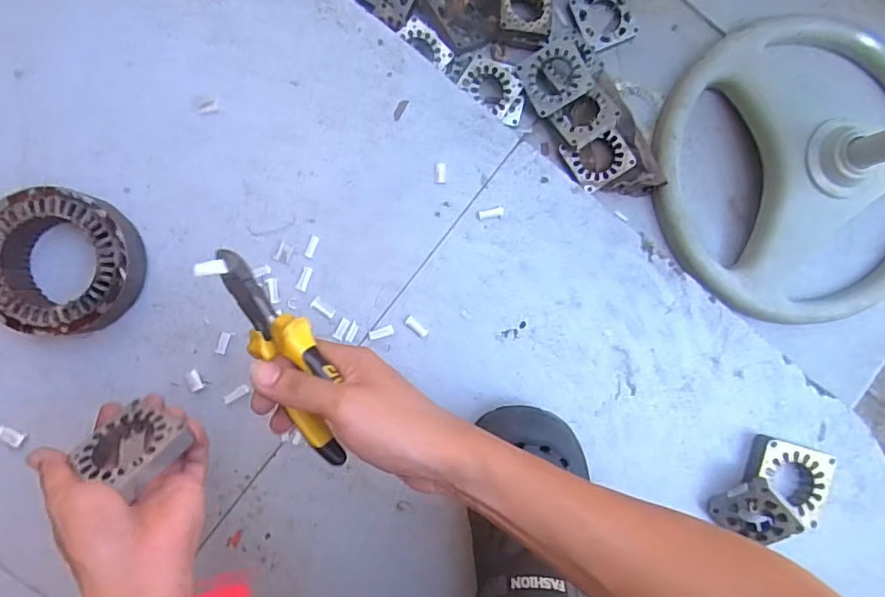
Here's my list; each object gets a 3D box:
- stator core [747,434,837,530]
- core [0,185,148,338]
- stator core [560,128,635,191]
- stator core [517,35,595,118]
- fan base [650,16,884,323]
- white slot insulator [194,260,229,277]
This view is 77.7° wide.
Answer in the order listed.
[{"bbox_3d":[0.337,0.177,0.540,0.074,0.026,0.071,18,89,-6],"label":"stator core"},{"bbox_3d":[-0.322,-0.030,0.467,0.116,0.045,0.117,0,91,-6],"label":"core"},{"bbox_3d":[0.202,-0.183,0.709,0.075,0.011,0.070,-32,96,4],"label":"stator core"},{"bbox_3d":[0.141,-0.278,0.686,0.076,0.012,0.076,-27,86,16],"label":"stator core"},{"bbox_3d":[0.466,-0.164,0.713,0.362,0.103,0.395,0,91,-4],"label":"fan base"},{"bbox_3d":[-0.147,-0.019,0.349,0.020,0.004,0.008,-14,93,-31],"label":"white slot insulator"}]

